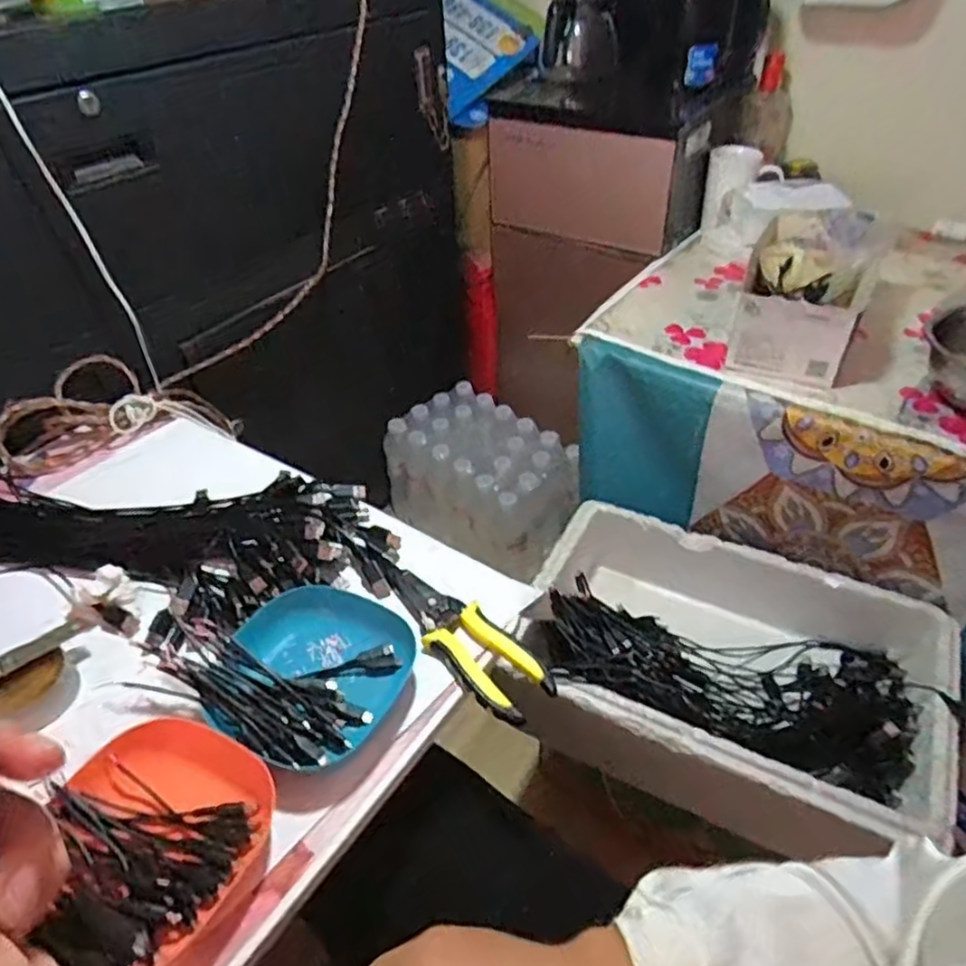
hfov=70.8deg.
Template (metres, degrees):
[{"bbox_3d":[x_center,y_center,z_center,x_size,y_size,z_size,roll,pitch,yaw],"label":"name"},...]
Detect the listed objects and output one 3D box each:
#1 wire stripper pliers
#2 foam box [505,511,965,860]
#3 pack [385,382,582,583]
[{"bbox_3d":[-0.018,0.120,0.544,0.053,0.016,0.171,-29,48,-27],"label":"wire stripper pliers"},{"bbox_3d":[0.262,0.214,0.773,0.425,0.143,0.286,19,46,22],"label":"foam box"},{"bbox_3d":[0.007,-0.003,1.275,0.216,0.179,0.362,-33,50,-31],"label":"pack"}]

